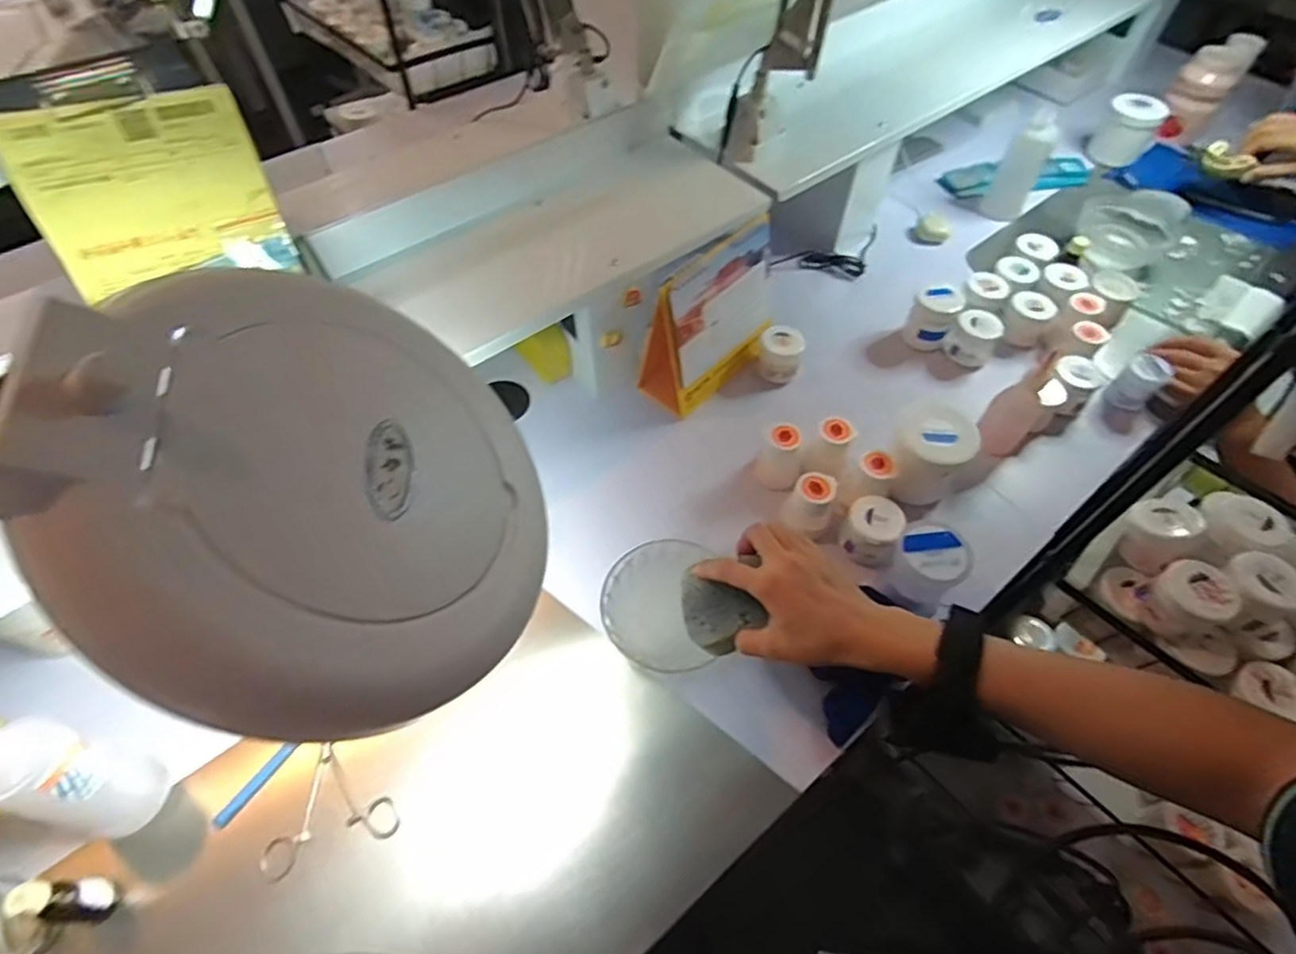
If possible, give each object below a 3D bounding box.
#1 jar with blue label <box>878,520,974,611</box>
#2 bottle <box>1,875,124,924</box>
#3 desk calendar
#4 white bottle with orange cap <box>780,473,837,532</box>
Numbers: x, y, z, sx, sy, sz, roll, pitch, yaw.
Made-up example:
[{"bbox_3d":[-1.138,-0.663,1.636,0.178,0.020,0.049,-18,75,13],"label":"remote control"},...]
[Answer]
[{"bbox_3d":[0.252,0.082,0.576,0.060,0.068,0.059,0,55,1],"label":"jar with blue label"},{"bbox_3d":[-0.402,0.298,0.447,0.021,0.089,0.023,-22,58,-13],"label":"bottle"},{"bbox_3d":[0.066,-0.173,0.699,0.068,0.163,0.188,37,64,23],"label":"desk calendar"},{"bbox_3d":[0.159,0.027,0.625,0.046,0.062,0.039,23,59,16],"label":"white bottle with orange cap"}]

